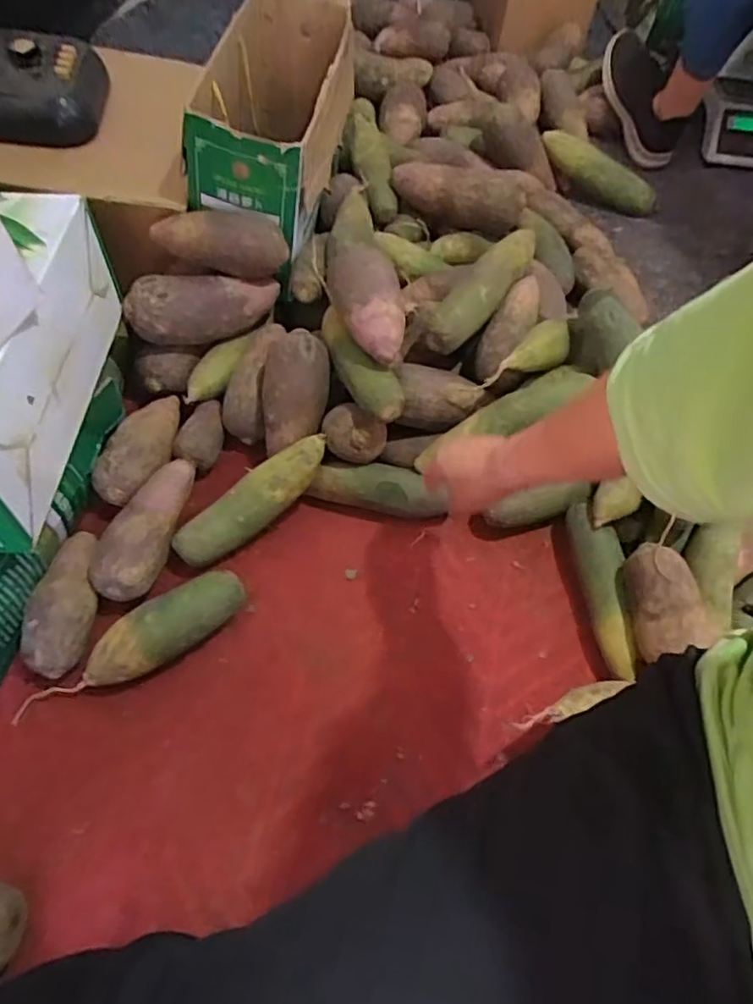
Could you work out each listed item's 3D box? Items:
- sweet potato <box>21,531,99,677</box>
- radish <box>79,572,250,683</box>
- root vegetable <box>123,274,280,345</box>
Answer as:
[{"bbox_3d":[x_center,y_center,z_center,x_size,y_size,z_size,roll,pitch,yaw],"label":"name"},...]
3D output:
[{"bbox_3d":[-0.318,0.103,0.655,0.060,0.056,0.153,8,59,1],"label":"sweet potato"},{"bbox_3d":[-0.214,0.131,0.646,0.168,0.056,0.055,-29,66,-19],"label":"radish"},{"bbox_3d":[-0.210,-0.242,0.772,0.182,0.063,0.063,-14,62,-12],"label":"root vegetable"}]

